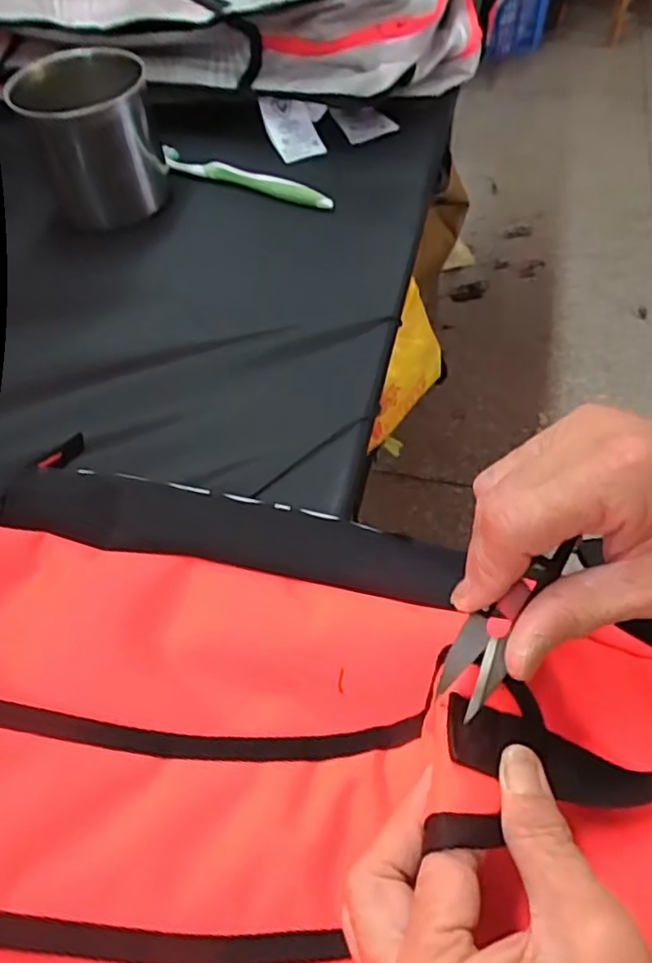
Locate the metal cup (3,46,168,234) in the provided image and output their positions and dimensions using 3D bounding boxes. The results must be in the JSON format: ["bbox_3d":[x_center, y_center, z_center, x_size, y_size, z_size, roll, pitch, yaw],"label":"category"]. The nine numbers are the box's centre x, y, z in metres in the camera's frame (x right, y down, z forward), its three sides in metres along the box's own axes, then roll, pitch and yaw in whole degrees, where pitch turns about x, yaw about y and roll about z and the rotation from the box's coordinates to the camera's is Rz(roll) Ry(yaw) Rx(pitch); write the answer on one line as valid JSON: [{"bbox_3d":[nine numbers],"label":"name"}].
[{"bbox_3d":[-0.184,-0.271,0.514,0.093,0.095,0.093,-11,53,-12],"label":"metal cup"}]

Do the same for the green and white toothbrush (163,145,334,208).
[{"bbox_3d":[-0.068,-0.250,0.540,0.161,0.018,0.011,25,55,16],"label":"green and white toothbrush"}]

